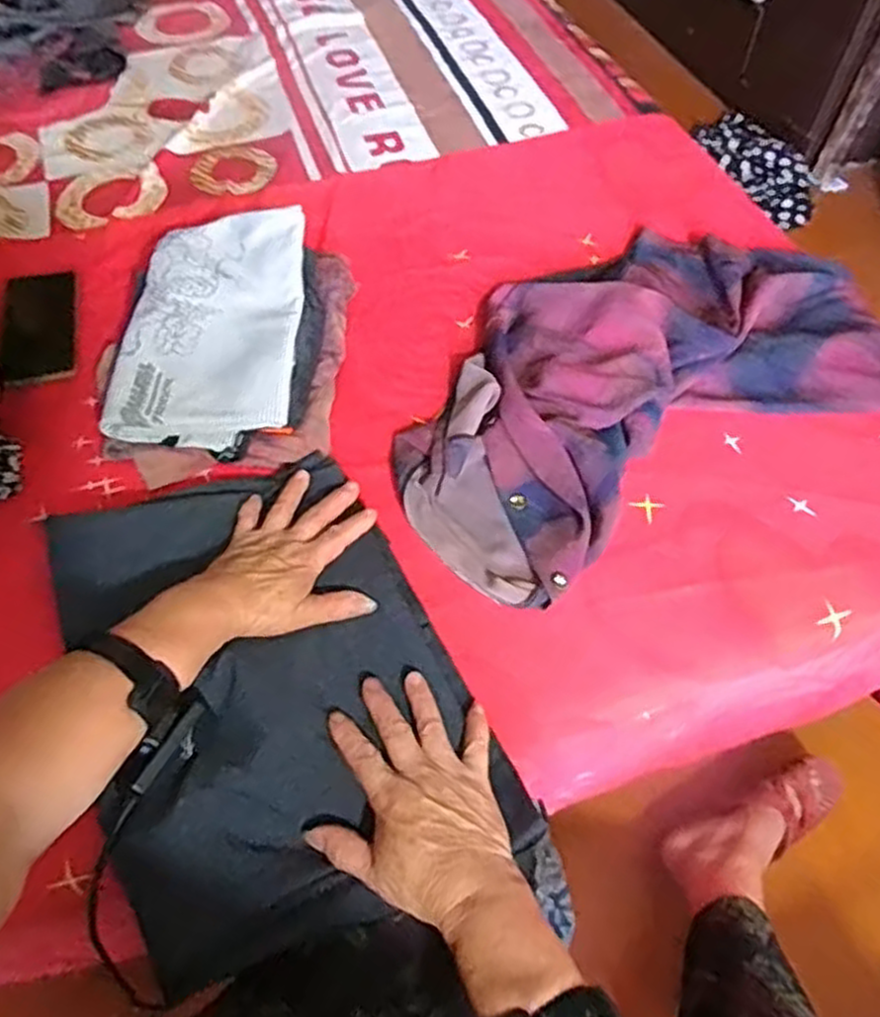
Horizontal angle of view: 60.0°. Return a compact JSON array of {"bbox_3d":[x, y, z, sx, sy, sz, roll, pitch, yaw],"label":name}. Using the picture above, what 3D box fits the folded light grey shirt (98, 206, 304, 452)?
[{"bbox_3d":[-0.218,-0.177,0.726,0.165,0.023,0.256,-3,61,1],"label":"folded light grey shirt"}]

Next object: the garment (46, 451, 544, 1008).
[{"bbox_3d":[-0.125,0.115,0.569,0.260,0.057,0.359,-18,57,-16],"label":"garment"}]

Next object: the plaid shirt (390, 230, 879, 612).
[{"bbox_3d":[0.216,-0.143,0.771,0.577,0.041,0.347,-20,57,-17],"label":"plaid shirt"}]

